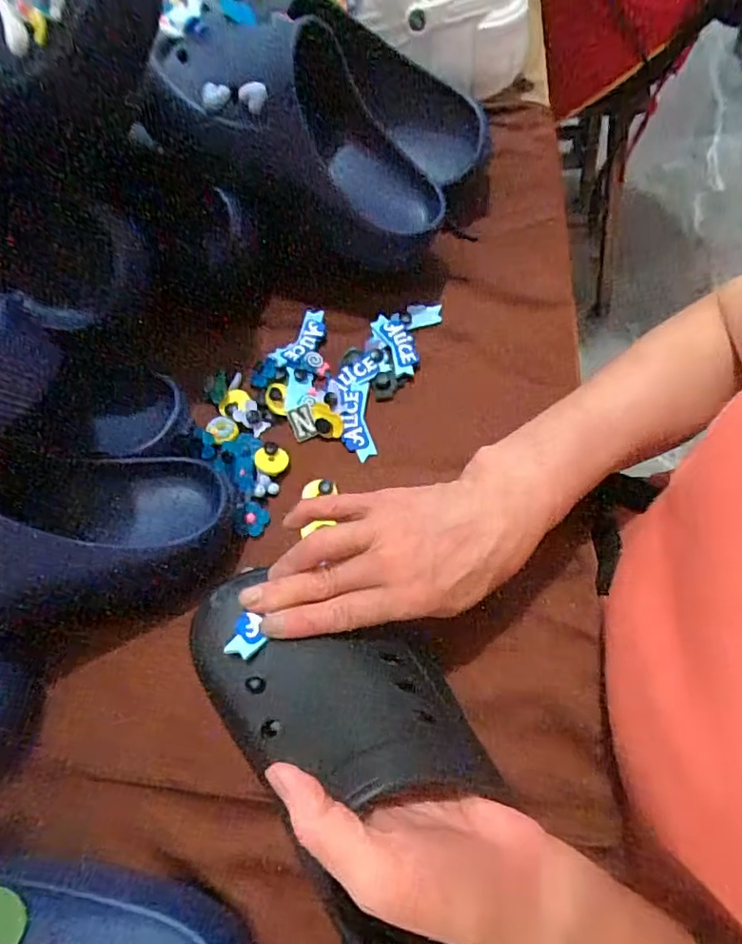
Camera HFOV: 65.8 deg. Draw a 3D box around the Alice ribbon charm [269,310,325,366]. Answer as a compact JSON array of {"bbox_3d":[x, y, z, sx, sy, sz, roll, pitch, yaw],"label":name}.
[{"bbox_3d":[-0.053,-0.103,0.451,0.025,0.008,0.056,27,69,16],"label":"Alice ribbon charm"}]

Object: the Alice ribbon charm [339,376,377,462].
[{"bbox_3d":[-0.011,-0.041,0.419,0.023,0.006,0.064,-7,64,0],"label":"Alice ribbon charm"}]

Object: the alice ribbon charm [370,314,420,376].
[{"bbox_3d":[0.022,-0.098,0.444,0.025,0.012,0.057,-19,65,-6],"label":"alice ribbon charm"}]

